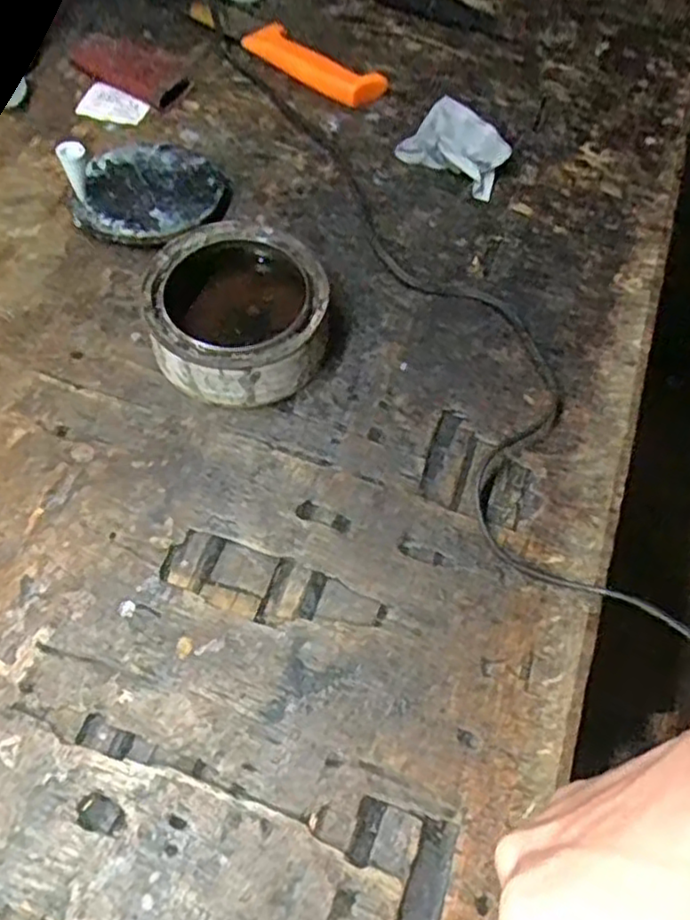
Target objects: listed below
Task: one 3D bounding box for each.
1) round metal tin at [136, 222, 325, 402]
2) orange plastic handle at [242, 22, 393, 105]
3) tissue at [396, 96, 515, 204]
[{"bbox_3d":[-0.062,-0.086,0.420,0.101,0.045,0.103,1,60,-2],"label":"round metal tin"},{"bbox_3d":[-0.026,-0.308,0.550,0.121,0.021,0.037,38,66,17],"label":"orange plastic handle"},{"bbox_3d":[0.082,-0.230,0.518,0.080,0.030,0.043,36,65,16],"label":"tissue"}]

